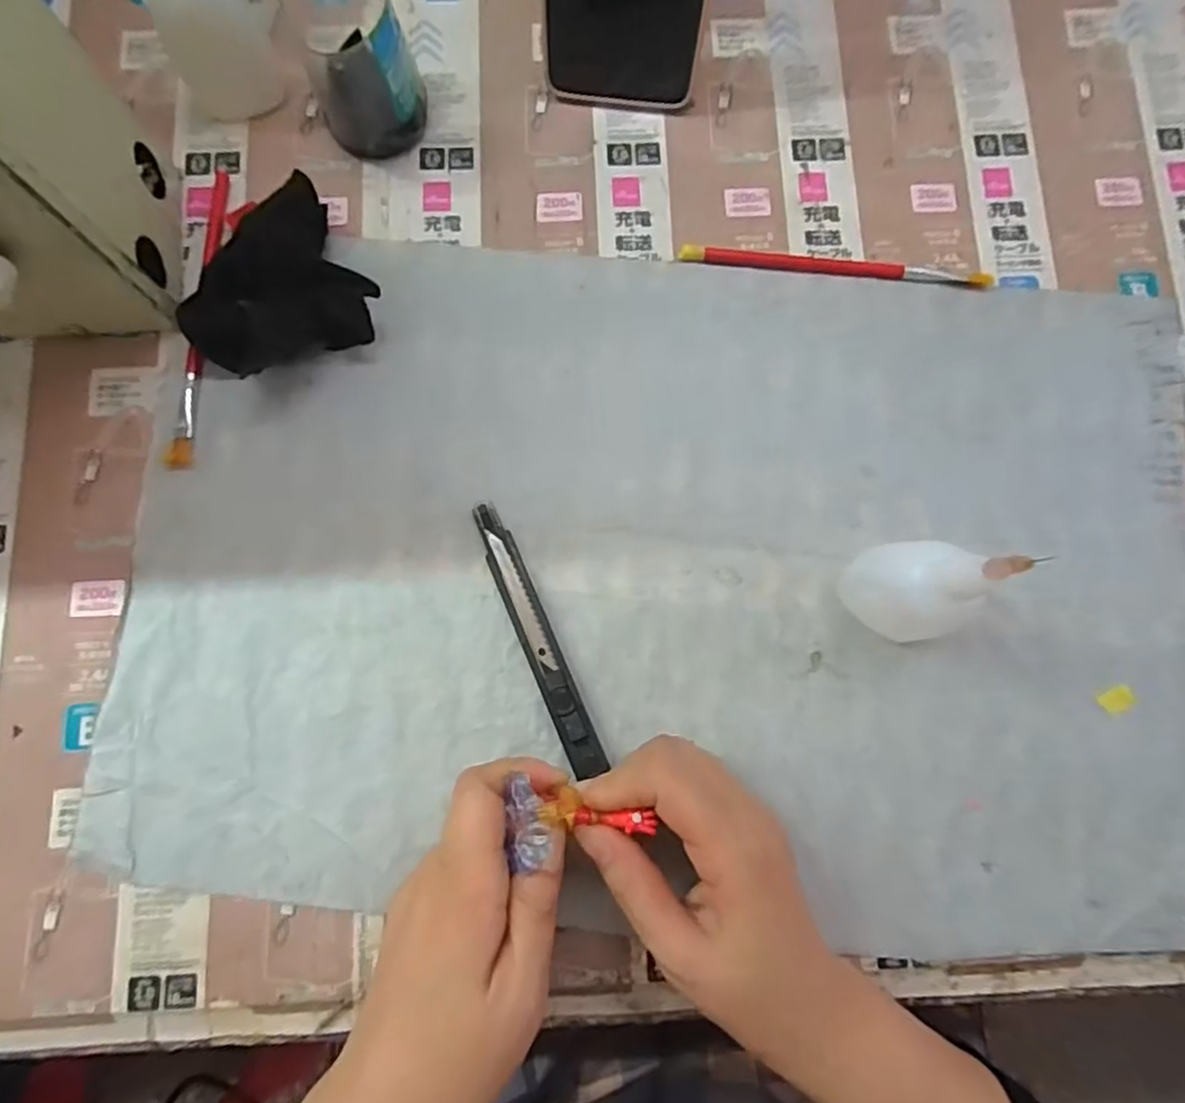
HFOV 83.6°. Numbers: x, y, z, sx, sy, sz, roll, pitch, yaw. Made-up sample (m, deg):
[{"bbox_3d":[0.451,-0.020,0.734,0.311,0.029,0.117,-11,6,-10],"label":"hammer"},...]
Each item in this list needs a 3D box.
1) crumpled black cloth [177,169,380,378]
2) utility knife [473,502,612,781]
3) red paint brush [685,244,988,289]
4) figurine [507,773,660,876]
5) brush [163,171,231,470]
[{"bbox_3d":[-0.145,-0.117,0.306,0.080,0.031,0.074,-33,84,-6],"label":"crumpled black cloth"},{"bbox_3d":[-0.025,0.037,0.292,0.015,0.012,0.125,-23,83,-5],"label":"utility knife"},{"bbox_3d":[0.121,-0.143,0.330,0.155,0.004,0.009,5,81,-1],"label":"red paint brush"},{"bbox_3d":[-0.003,0.095,0.234,0.050,0.019,0.027,-1,81,-12],"label":"figurine"},{"bbox_3d":[-0.189,-0.114,0.316,0.012,0.005,0.153,1,81,-1],"label":"brush"}]

